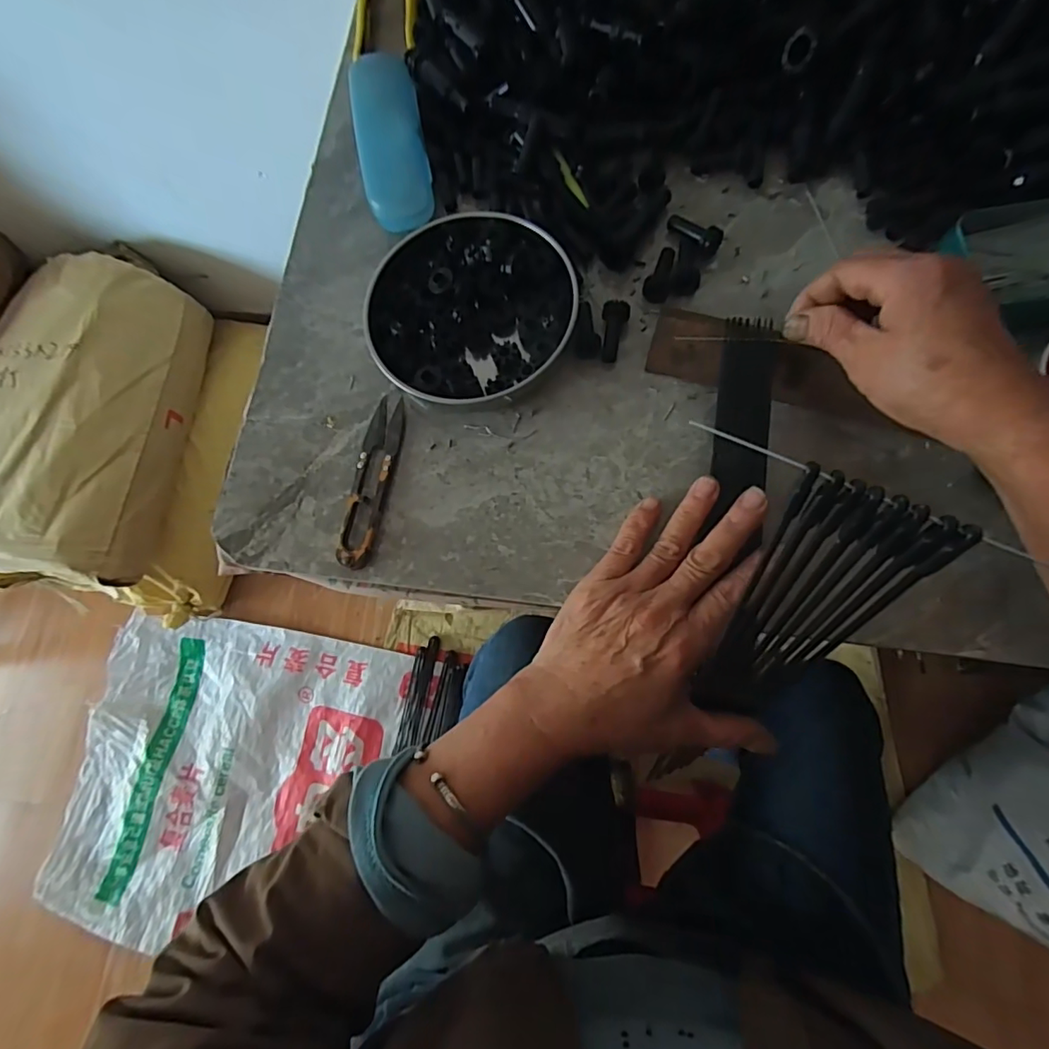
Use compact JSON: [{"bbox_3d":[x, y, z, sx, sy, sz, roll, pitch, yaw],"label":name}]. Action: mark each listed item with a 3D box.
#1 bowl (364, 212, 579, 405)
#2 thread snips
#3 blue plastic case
[{"bbox_3d":[-0.036,-0.143,0.359,0.135,0.025,0.131,-2,76,6],"label":"bowl"},{"bbox_3d":[-0.102,-0.029,0.349,0.024,0.017,0.115,9,77,9],"label":"thread snips"},{"bbox_3d":[-0.100,-0.289,0.396,0.046,0.021,0.148,-12,81,5],"label":"blue plastic case"}]

